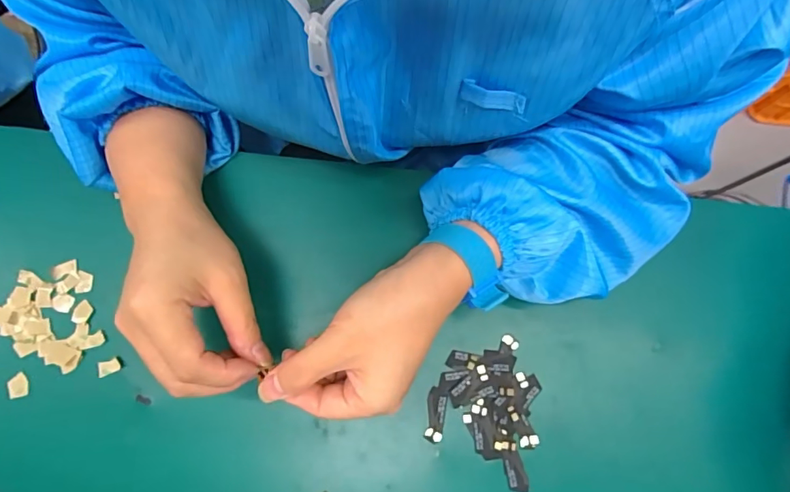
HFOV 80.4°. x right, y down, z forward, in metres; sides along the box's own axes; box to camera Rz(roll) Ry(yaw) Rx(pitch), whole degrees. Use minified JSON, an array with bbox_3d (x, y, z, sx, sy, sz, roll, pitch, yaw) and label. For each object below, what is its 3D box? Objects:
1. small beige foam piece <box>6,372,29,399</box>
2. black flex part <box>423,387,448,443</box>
[{"bbox_3d":[-0.283,0.105,0.350,0.011,0.008,0.018,-21,78,-6],"label":"small beige foam piece"},{"bbox_3d":[0.030,0.125,0.344,0.014,0.004,0.038,8,76,1],"label":"black flex part"}]

